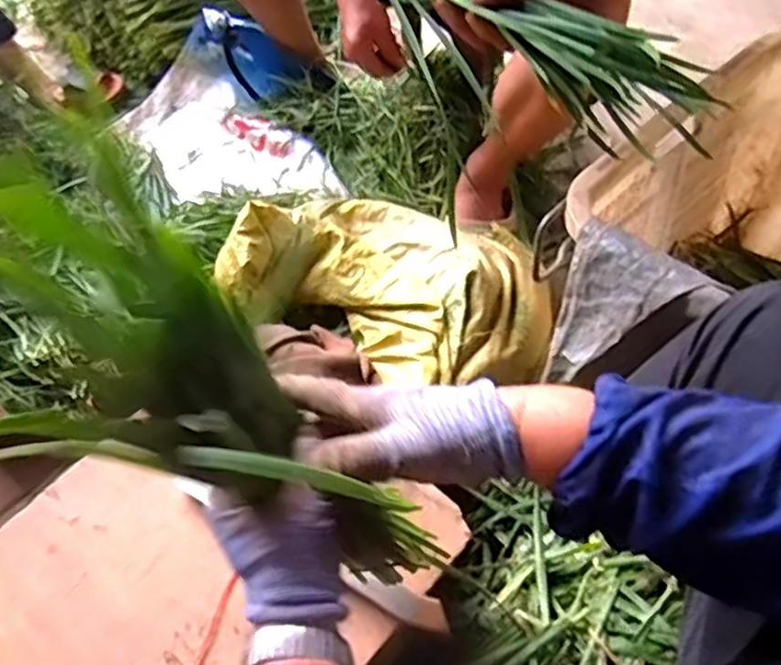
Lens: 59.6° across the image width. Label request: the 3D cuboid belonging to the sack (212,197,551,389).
[{"bbox_3d":[0.008,-0.069,0.847,0.373,0.150,0.321,21,61,18],"label":"sack"}]

